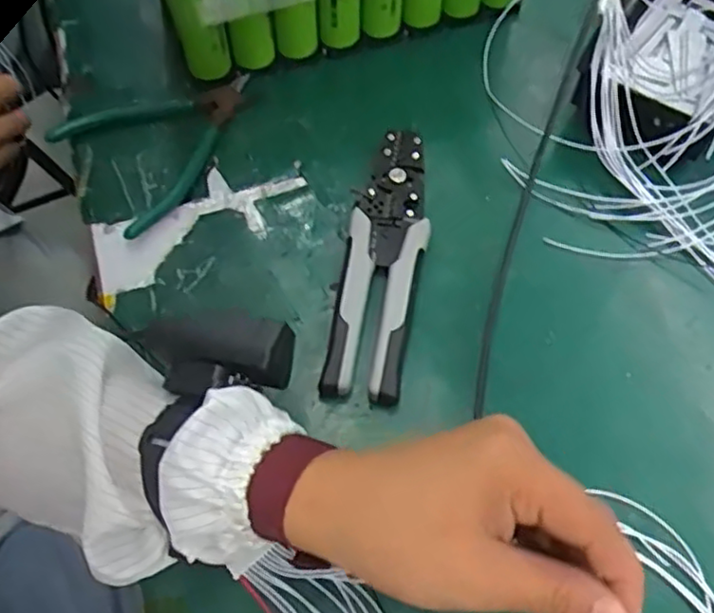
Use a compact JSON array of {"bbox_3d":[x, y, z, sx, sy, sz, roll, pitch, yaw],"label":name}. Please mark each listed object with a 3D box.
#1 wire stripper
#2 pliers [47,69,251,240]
[{"bbox_3d":[0.017,-0.032,0.442,0.049,0.015,0.190,7,61,6],"label":"wire stripper"},{"bbox_3d":[-0.130,-0.123,0.486,0.139,0.025,0.101,-39,66,-18],"label":"pliers"}]

